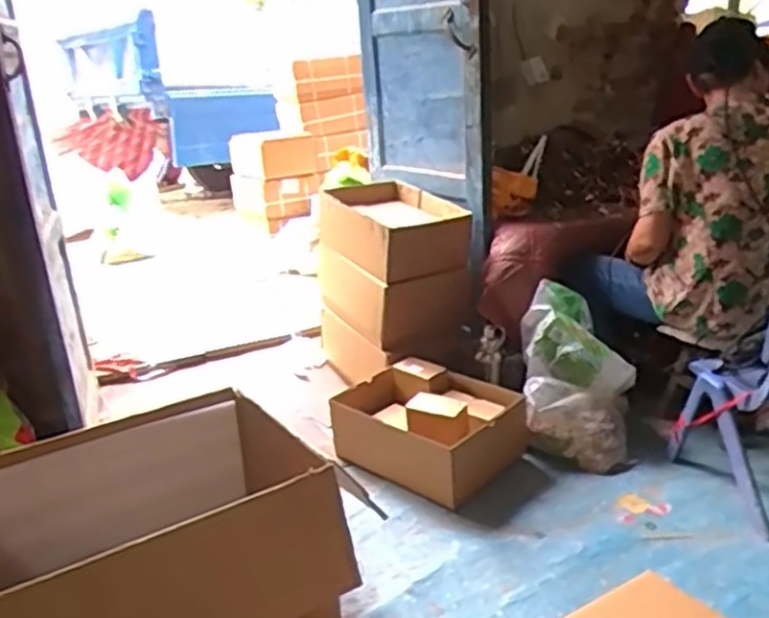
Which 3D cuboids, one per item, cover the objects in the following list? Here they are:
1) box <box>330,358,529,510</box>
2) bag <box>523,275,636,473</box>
[{"bbox_3d":[0.097,0.278,1.756,0.417,0.170,0.299,11,24,38],"label":"box"},{"bbox_3d":[0.476,0.174,1.790,0.266,0.359,0.261,1,20,16],"label":"bag"}]

